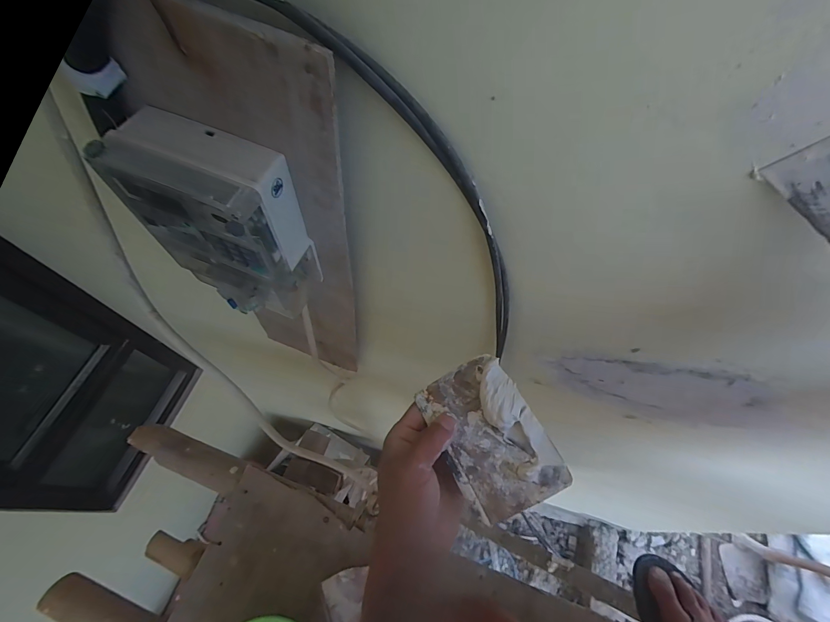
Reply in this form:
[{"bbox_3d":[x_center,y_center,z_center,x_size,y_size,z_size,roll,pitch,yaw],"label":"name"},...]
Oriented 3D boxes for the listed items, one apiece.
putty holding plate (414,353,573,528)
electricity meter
[{"bbox_3d":[0.057,0.100,0.297,0.080,0.017,0.117,-35,69,12],"label":"putty holding plate"},{"bbox_3d":[-0.175,-0.073,0.345,0.144,0.181,0.077,17,63,13],"label":"electricity meter"}]

